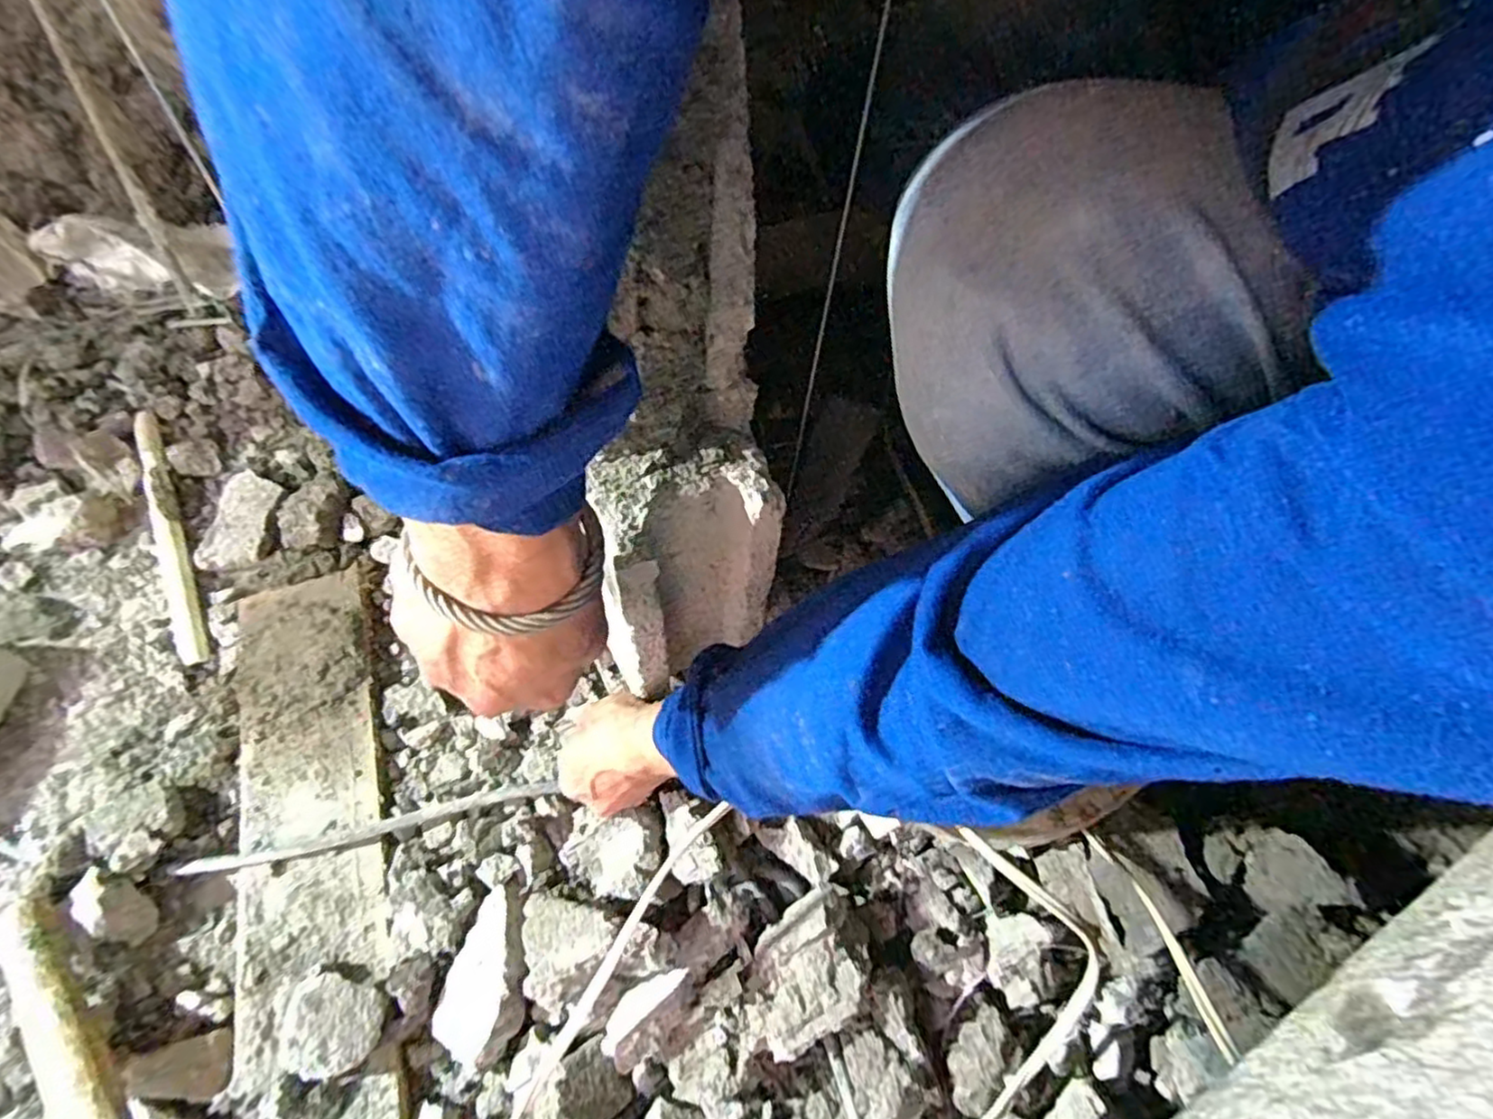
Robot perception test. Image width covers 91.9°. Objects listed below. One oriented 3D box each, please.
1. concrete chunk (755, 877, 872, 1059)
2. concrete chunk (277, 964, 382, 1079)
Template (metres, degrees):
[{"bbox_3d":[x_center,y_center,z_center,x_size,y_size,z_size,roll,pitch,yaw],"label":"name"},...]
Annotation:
[{"bbox_3d":[0.043,0.264,0.470,0.086,0.039,0.072,-23,63,-18],"label":"concrete chunk"},{"bbox_3d":[-0.267,0.297,0.462,0.061,0.038,0.052,17,59,6],"label":"concrete chunk"}]

